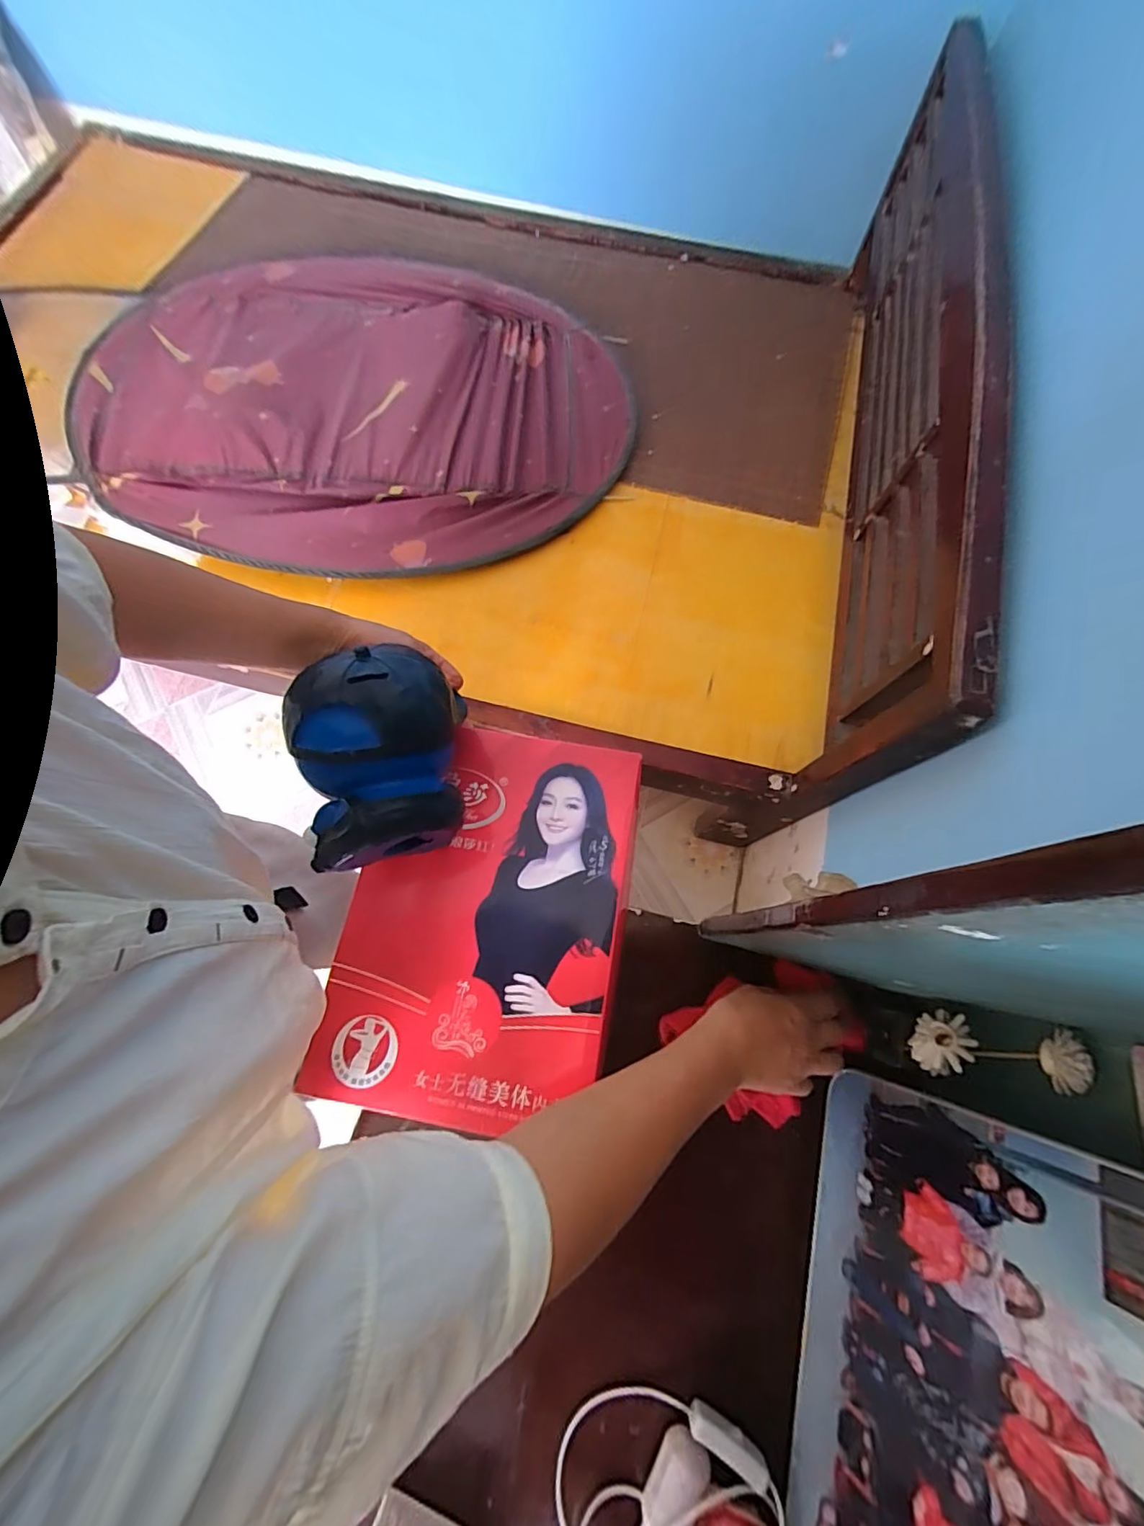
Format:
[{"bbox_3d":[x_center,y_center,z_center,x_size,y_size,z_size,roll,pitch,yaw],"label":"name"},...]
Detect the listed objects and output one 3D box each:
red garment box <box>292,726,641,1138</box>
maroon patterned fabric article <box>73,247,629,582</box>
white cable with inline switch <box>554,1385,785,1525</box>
[{"bbox_3d":[-0.075,0.131,0.488,0.236,0.033,0.334,12,72,1],"label":"red garment box"},{"bbox_3d":[-0.477,-0.840,1.210,1.217,0.069,0.930,-4,73,-4],"label":"maroon patterned fabric article"},{"bbox_3d":[0.072,0.556,0.396,0.158,0.051,0.144,1,72,-2],"label":"white cable with inline switch"}]

